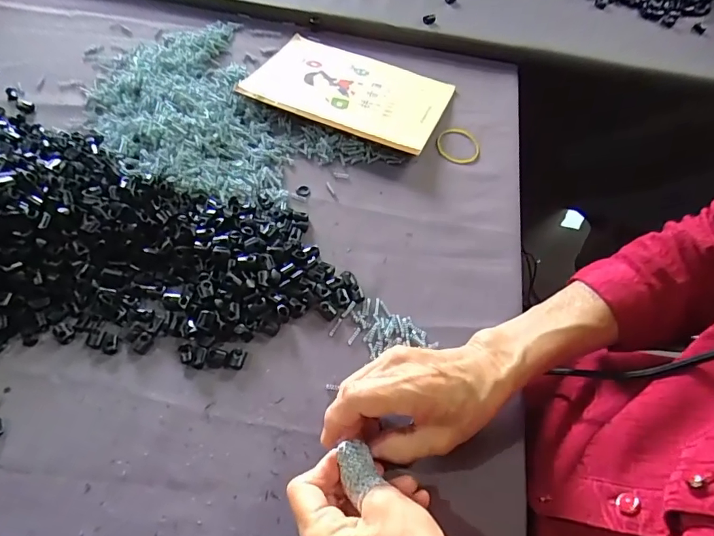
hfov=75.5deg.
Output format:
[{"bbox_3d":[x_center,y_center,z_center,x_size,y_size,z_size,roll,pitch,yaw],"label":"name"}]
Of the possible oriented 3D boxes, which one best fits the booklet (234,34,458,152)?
[{"bbox_3d":[-0.006,-0.200,0.513,0.203,0.008,0.139,23,54,9],"label":"booklet"}]

